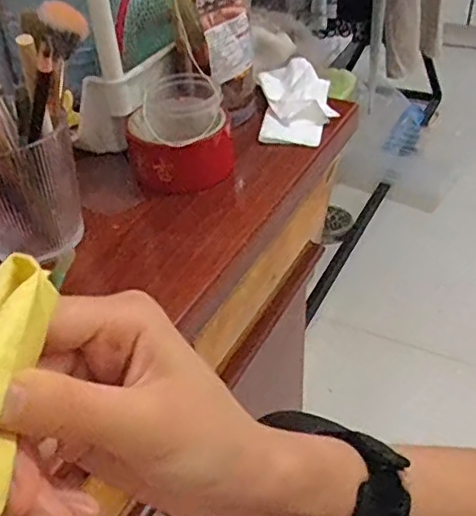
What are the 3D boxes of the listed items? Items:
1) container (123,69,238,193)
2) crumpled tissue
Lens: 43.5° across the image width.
[{"bbox_3d":[-0.049,-0.106,0.515,0.088,0.065,0.097,-7,40,-3],"label":"container"},{"bbox_3d":[0.059,-0.158,0.599,0.071,0.029,0.137,-1,40,4],"label":"crumpled tissue"}]

